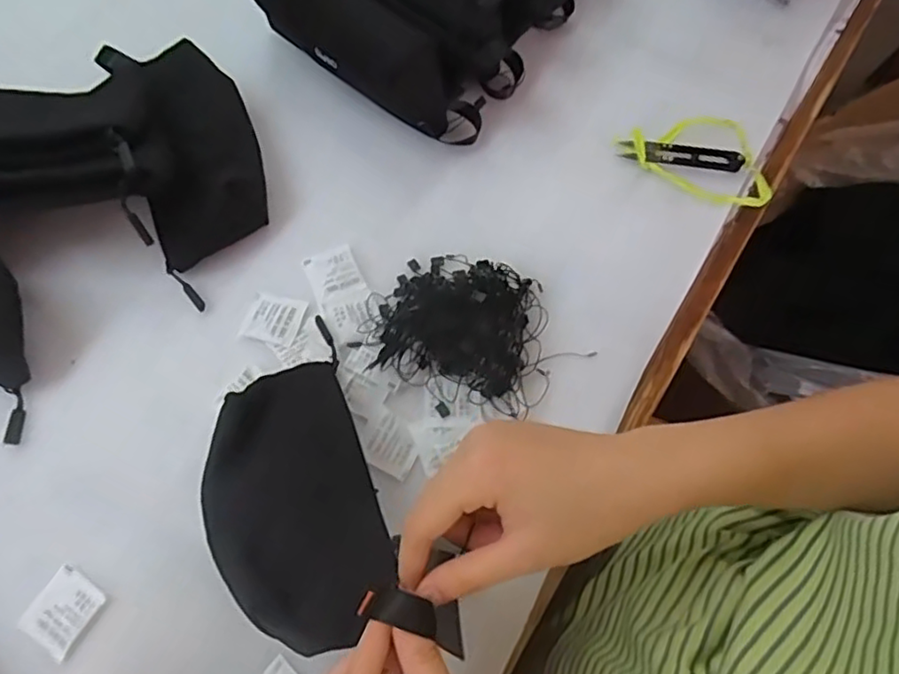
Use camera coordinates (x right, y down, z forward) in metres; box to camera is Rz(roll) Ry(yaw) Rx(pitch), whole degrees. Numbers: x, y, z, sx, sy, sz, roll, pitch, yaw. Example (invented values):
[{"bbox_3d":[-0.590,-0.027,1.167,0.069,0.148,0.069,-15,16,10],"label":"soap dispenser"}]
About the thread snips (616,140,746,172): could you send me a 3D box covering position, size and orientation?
[{"bbox_3d":[0.196,-0.153,0.533,0.101,0.011,0.021,9,68,1],"label":"thread snips"}]

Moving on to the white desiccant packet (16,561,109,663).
[{"bbox_3d":[-0.236,0.166,0.385,0.038,0.004,0.041,31,70,9],"label":"white desiccant packet"}]

